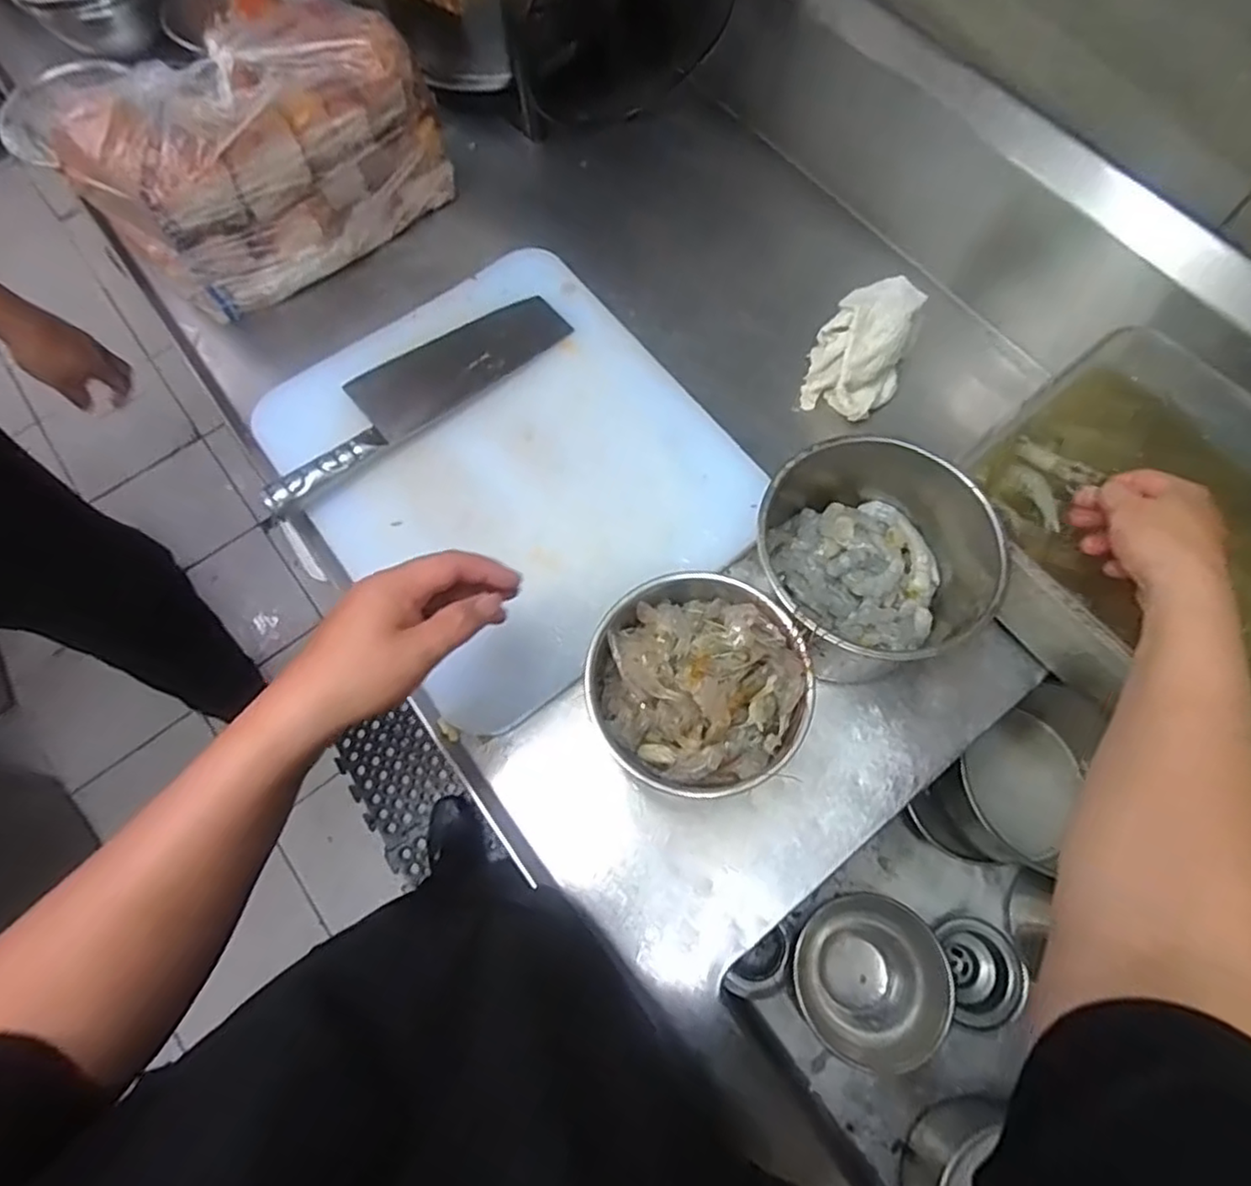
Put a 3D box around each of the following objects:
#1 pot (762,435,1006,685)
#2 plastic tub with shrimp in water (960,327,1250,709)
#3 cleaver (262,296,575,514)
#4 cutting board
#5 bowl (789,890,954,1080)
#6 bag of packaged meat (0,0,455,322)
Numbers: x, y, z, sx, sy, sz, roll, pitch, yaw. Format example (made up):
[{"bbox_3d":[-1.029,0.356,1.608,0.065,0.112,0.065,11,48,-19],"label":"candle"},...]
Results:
[{"bbox_3d":[0.183,-0.029,0.532,0.177,0.111,0.166,0,70,1],"label":"pot"},{"bbox_3d":[0.451,-0.019,0.512,0.248,0.089,0.355,-38,74,-12],"label":"plastic tub with shrimp in water"},{"bbox_3d":[-0.195,-0.189,0.609,0.311,0.024,0.088,-38,74,-12],"label":"cleaver"},{"bbox_3d":[-0.102,-0.122,0.606,0.341,0.030,0.390,-37,77,-12],"label":"cutting board"},{"bbox_3d":[0.271,0.433,0.760,0.148,0.081,0.161,0,70,1],"label":"bowl"},{"bbox_3d":[-0.337,-0.415,0.641,0.294,0.155,0.132,-43,75,-13],"label":"bag of packaged meat"}]

